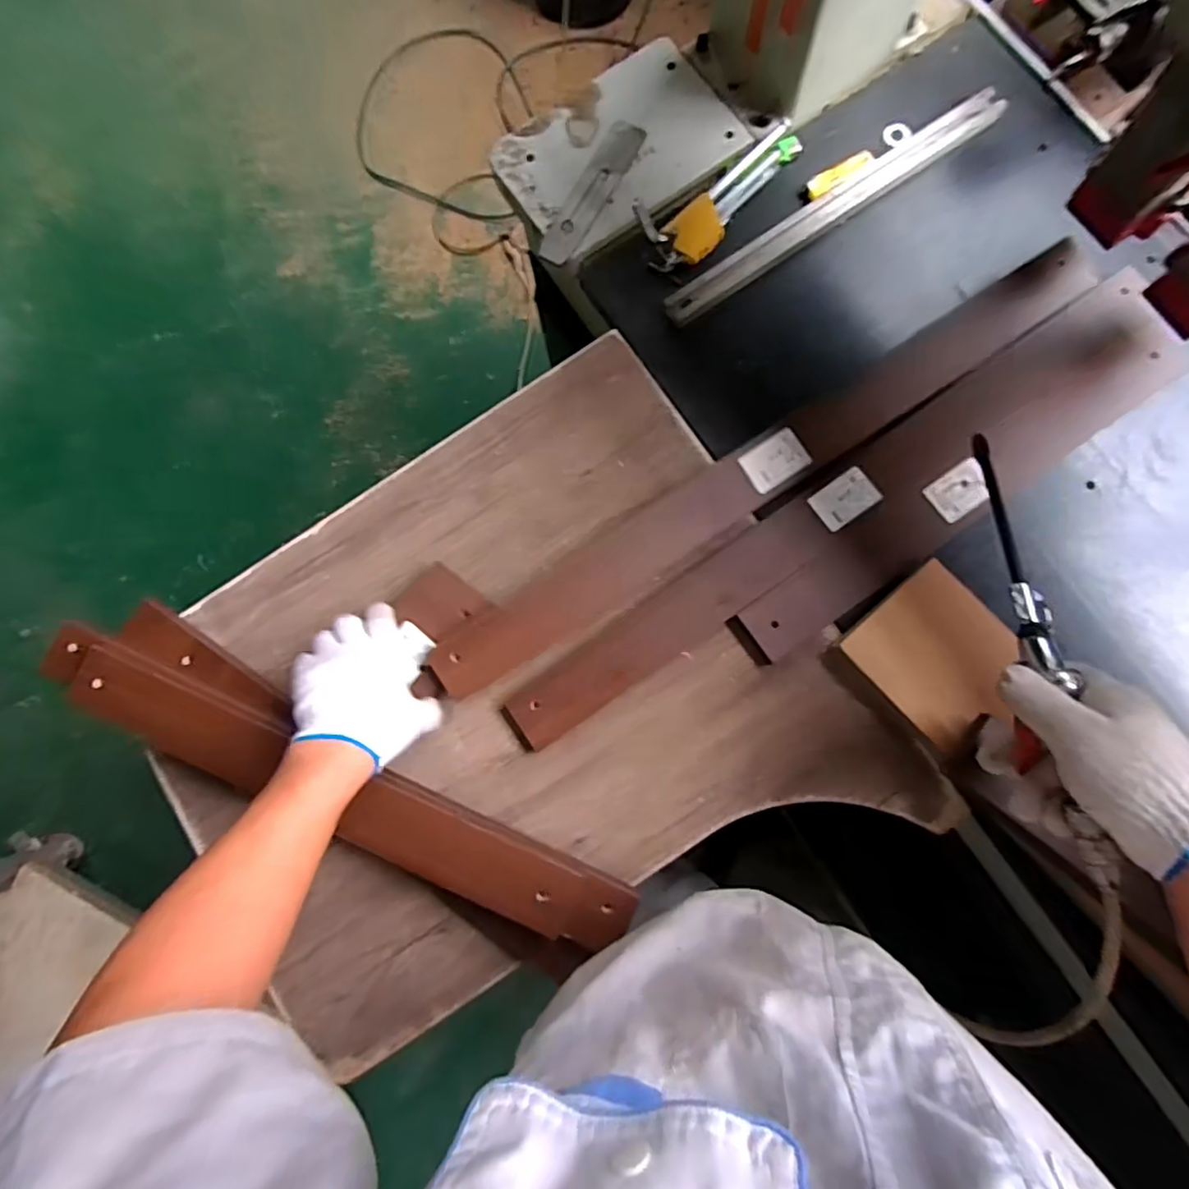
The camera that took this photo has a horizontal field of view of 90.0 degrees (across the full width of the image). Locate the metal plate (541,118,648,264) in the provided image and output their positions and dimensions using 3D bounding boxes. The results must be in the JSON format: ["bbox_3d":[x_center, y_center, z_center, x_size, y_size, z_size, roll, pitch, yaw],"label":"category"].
[{"bbox_3d":[-0.001,-0.438,0.650,0.040,0.004,0.177,28,86,7],"label":"metal plate"}]

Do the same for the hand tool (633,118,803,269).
[{"bbox_3d":[0.139,-0.422,0.613,0.216,0.052,0.065,-40,82,-1],"label":"hand tool"}]

